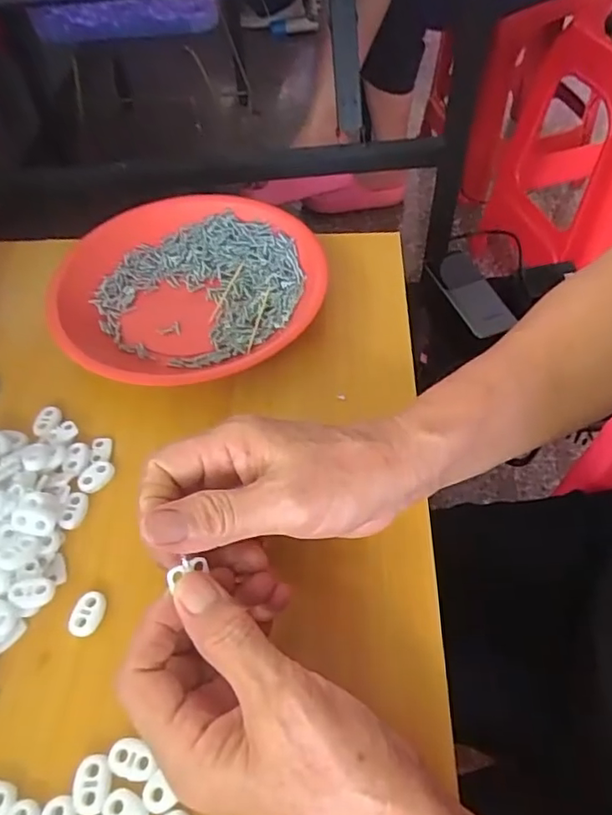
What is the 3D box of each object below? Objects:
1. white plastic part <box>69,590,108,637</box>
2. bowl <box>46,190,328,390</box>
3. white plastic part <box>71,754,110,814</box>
[{"bbox_3d":[-0.112,0.105,0.299,0.017,0.004,0.022,6,53,7],"label":"white plastic part"},{"bbox_3d":[-0.085,-0.088,0.431,0.190,0.028,0.191,-1,53,2],"label":"bowl"},{"bbox_3d":[-0.094,0.163,0.253,0.016,0.004,0.022,0,53,3],"label":"white plastic part"}]

